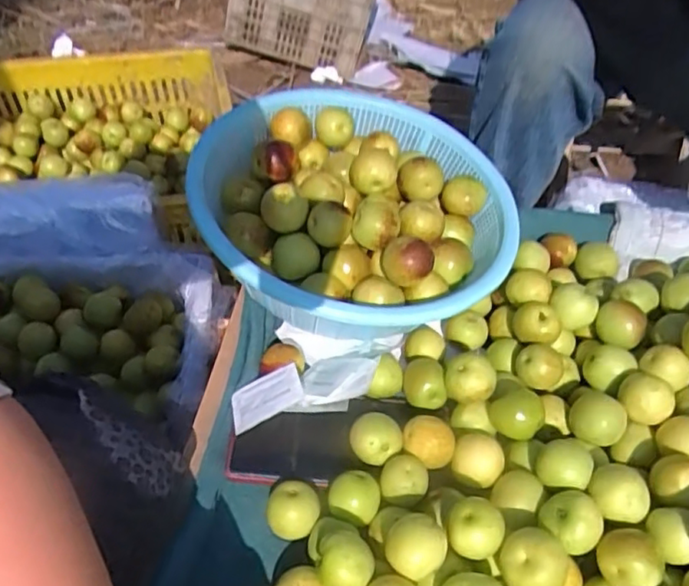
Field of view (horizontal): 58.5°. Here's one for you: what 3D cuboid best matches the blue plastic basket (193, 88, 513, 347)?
[{"bbox_3d":[0.010,-0.068,0.527,0.264,0.096,0.262,18,50,13],"label":"blue plastic basket"}]

